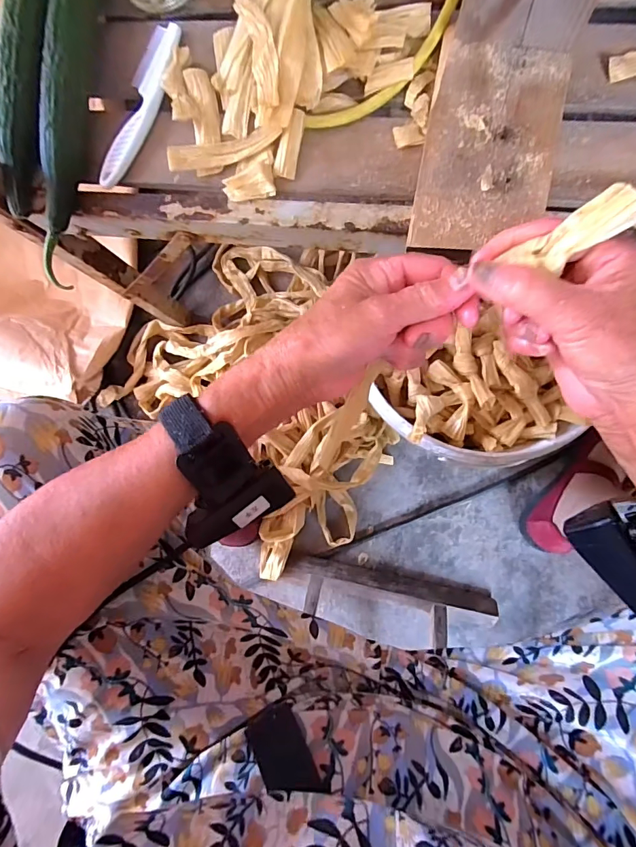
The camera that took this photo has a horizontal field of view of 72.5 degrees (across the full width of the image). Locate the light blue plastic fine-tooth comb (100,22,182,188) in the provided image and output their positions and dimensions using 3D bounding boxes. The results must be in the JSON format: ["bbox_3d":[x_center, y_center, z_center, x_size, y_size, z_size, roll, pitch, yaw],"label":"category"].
[{"bbox_3d":[-0.139,-0.251,0.343,0.028,0.011,0.132,18,88,8],"label":"light blue plastic fine-tooth comb"}]

